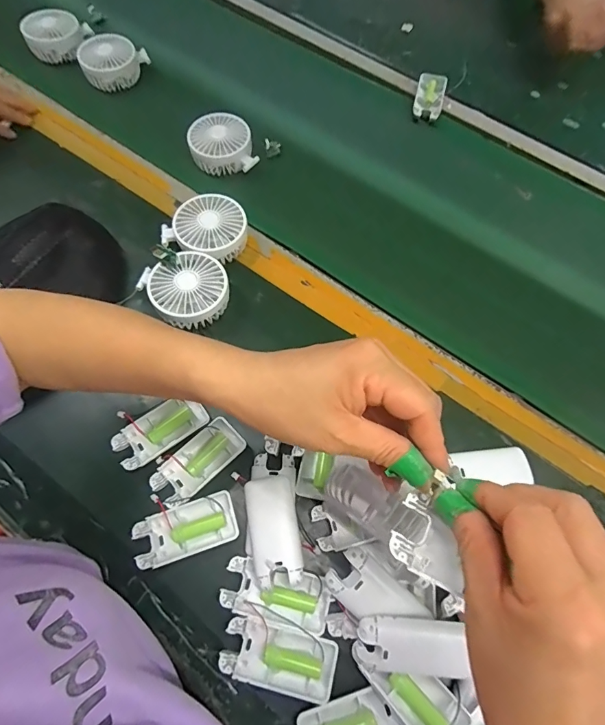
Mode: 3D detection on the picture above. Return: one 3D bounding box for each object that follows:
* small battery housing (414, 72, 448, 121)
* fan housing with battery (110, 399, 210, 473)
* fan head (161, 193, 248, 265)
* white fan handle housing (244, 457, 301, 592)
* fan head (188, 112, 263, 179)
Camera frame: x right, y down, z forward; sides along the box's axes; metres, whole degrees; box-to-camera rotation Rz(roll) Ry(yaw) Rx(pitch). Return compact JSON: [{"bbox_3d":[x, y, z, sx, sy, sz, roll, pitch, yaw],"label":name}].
[{"bbox_3d":[0.216,-0.451,0.698,0.048,0.020,0.095,14,64,2],"label":"small battery housing"},{"bbox_3d":[-0.149,0.073,0.439,0.095,0.018,0.046,-30,70,-17],"label":"fan housing with battery"},{"bbox_3d":[-0.118,-0.165,0.525,0.087,0.050,0.092,2,64,-4],"label":"fan head"},{"bbox_3d":[-0.029,0.144,0.389,0.047,0.026,0.111,-2,65,-5],"label":"white fan handle housing"},{"bbox_3d":[-0.120,-0.317,0.604,0.087,0.042,0.092,-19,67,-13],"label":"fan head"}]

